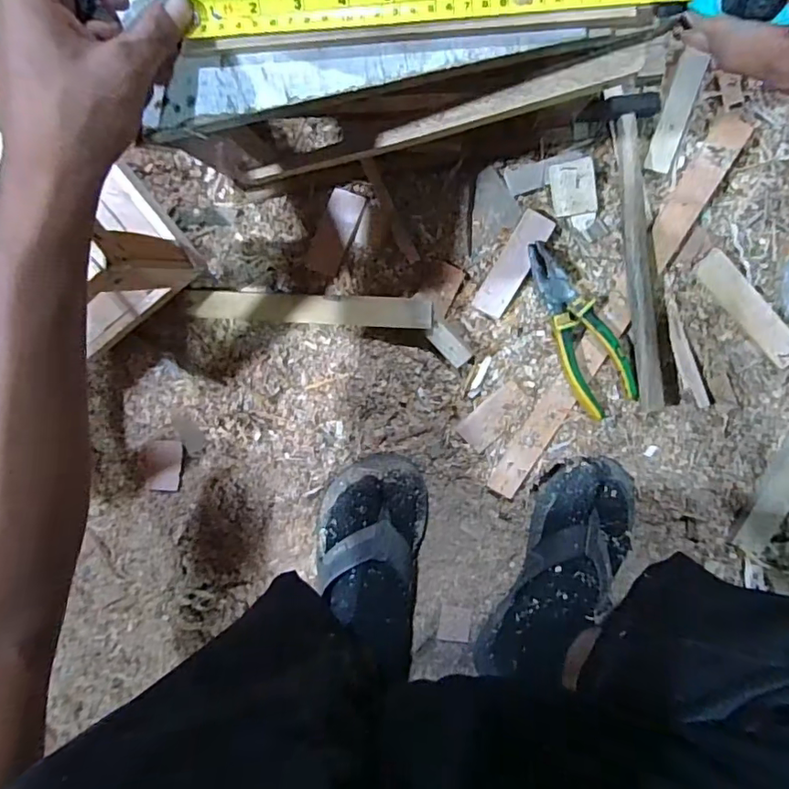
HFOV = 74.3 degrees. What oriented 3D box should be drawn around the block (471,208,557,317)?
[{"bbox_3d":[0.115,-0.125,0.501,0.031,0.014,0.103,29,97,-4],"label":"block"}]

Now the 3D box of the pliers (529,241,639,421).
[{"bbox_3d":[0.175,-0.064,0.497,0.056,0.025,0.173,-25,99,7],"label":"pliers"}]

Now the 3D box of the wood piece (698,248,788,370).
[{"bbox_3d":[0.335,-0.079,0.491,0.131,0.005,0.030,45,116,-5],"label":"wood piece"}]

